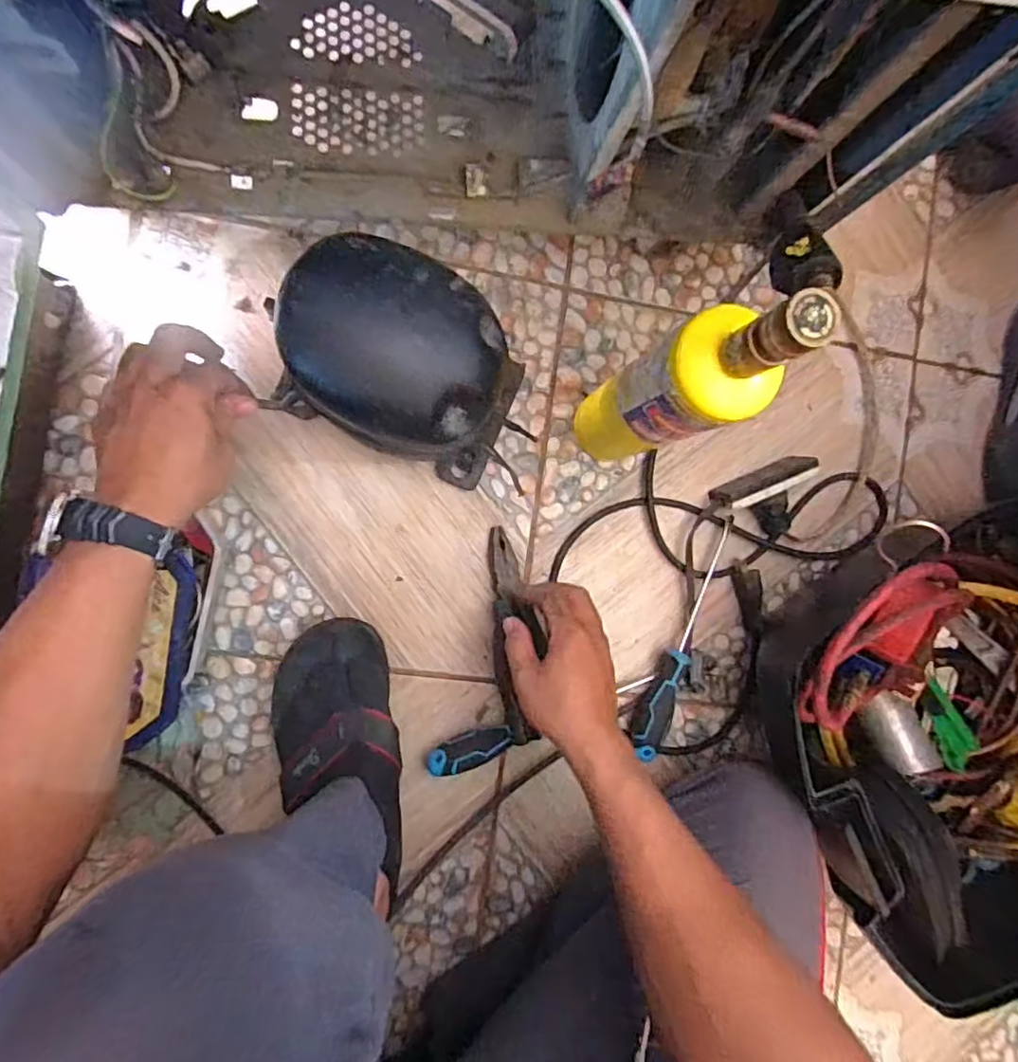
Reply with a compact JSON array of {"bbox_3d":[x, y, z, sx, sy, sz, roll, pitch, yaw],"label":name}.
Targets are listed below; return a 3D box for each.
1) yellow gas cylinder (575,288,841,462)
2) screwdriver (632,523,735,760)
[{"bbox_3d":[0.115,-0.101,0.462,0.069,0.328,0.073,-28,94,-8],"label":"yellow gas cylinder"},{"bbox_3d":[0.185,0.107,0.617,0.028,0.036,0.250,27,86,-8],"label":"screwdriver"}]

